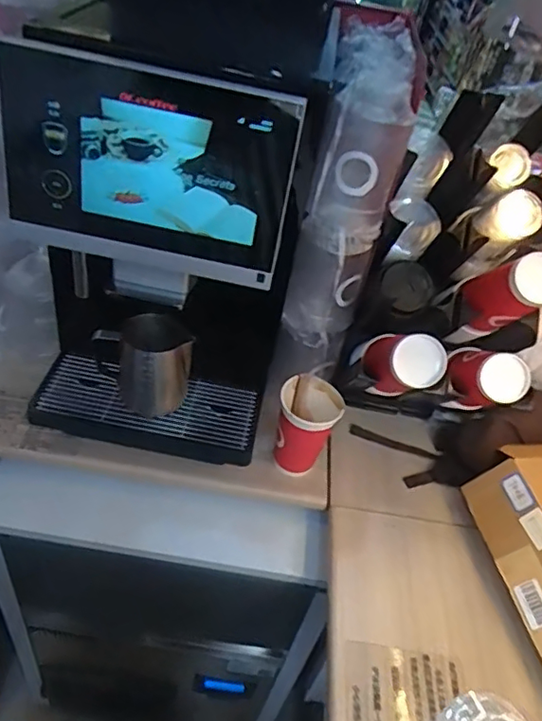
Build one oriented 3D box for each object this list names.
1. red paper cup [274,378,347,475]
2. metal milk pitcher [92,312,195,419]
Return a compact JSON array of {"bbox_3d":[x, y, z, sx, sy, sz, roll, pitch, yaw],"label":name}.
[{"bbox_3d":[0.051,0.094,0.791,0.082,0.121,0.079,6,42,-6],"label":"red paper cup"},{"bbox_3d":[-0.165,0.001,0.747,0.103,0.119,0.094,38,48,26],"label":"metal milk pitcher"}]

